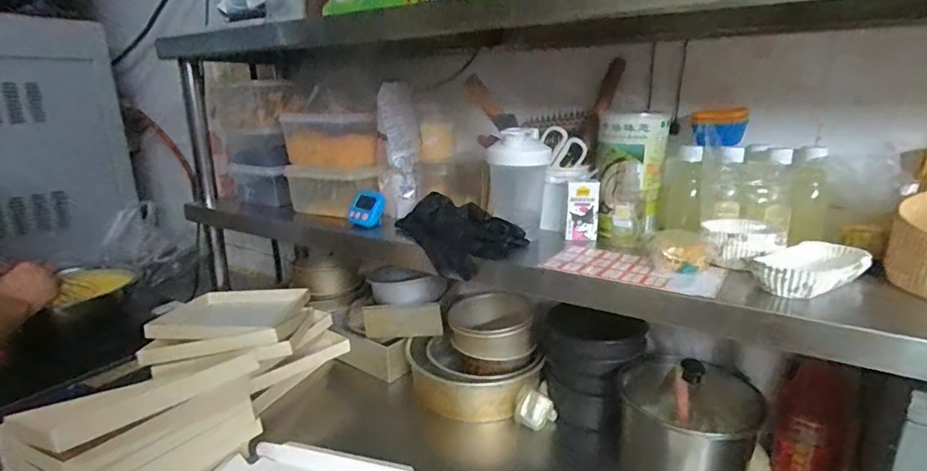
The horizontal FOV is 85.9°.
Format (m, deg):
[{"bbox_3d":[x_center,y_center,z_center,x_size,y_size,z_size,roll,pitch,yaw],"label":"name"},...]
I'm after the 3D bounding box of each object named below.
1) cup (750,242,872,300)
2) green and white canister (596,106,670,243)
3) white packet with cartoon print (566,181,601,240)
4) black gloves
[{"bbox_3d":[0.383,0.036,0.560,0.137,0.029,0.083,-13,20,-33],"label":"cup"},{"bbox_3d":[0.243,-0.086,0.741,0.090,0.183,0.080,10,21,33],"label":"green and white canister"},{"bbox_3d":[0.179,-0.036,0.747,0.045,0.088,0.016,3,18,15],"label":"white packet with cartoon print"},{"bbox_3d":[-0.014,-0.003,0.776,0.135,0.064,0.215,-11,20,-30],"label":"black gloves"}]

